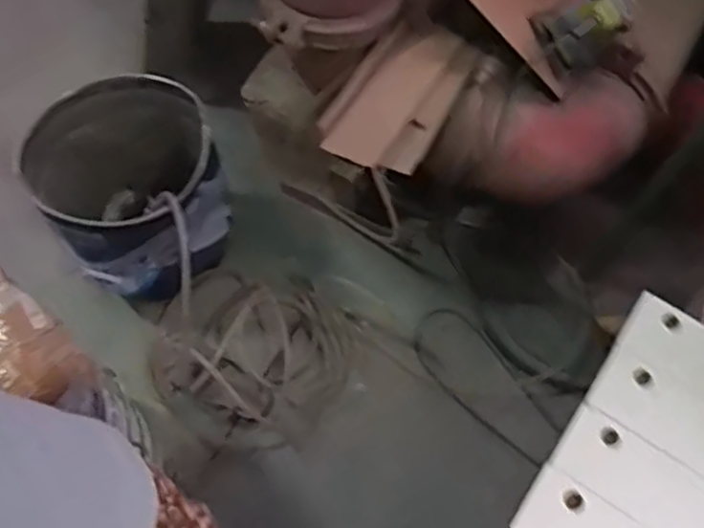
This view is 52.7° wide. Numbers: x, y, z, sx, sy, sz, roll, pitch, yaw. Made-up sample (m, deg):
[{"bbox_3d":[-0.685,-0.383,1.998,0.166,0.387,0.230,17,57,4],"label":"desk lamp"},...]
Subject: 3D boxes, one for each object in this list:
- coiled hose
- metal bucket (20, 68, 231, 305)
[{"bbox_3d":[-0.188,0.148,1.344,0.376,0.113,0.343,32,67,11],"label":"coiled hose"},{"bbox_3d":[-0.406,-0.124,1.343,0.311,0.366,0.295,1,65,-3],"label":"metal bucket"}]

